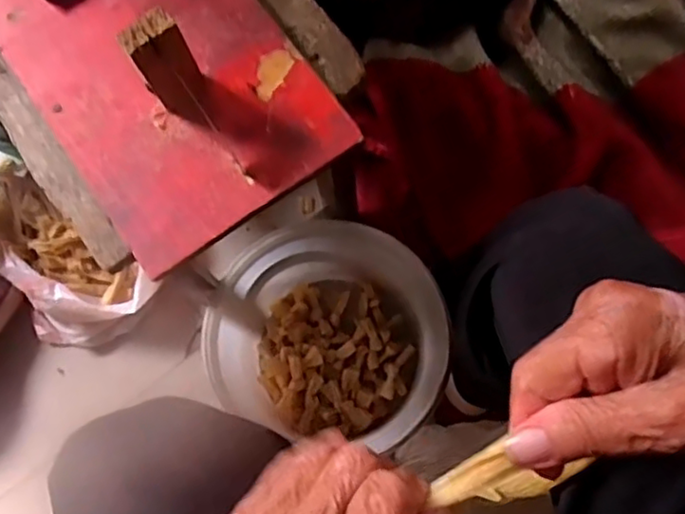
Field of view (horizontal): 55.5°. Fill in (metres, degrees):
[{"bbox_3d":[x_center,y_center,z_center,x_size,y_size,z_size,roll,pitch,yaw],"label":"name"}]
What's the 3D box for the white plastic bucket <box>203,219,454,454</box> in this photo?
[{"bbox_3d":[-0.017,0.103,0.737,0.229,0.200,0.203,19,78,6],"label":"white plastic bucket"}]

